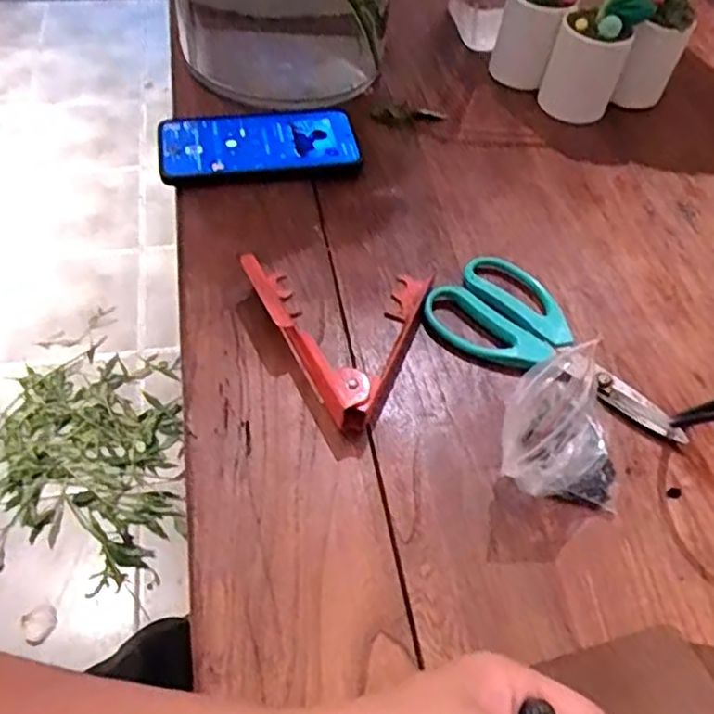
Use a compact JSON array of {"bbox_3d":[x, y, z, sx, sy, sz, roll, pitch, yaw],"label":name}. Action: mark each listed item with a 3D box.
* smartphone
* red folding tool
[{"bbox_3d":[-0.079,-0.174,0.569,0.157,0.014,0.076,-4,53,-9],"label":"smartphone"},{"bbox_3d":[0.006,-0.028,0.455,0.117,0.029,0.134,-25,59,-23],"label":"red folding tool"}]

